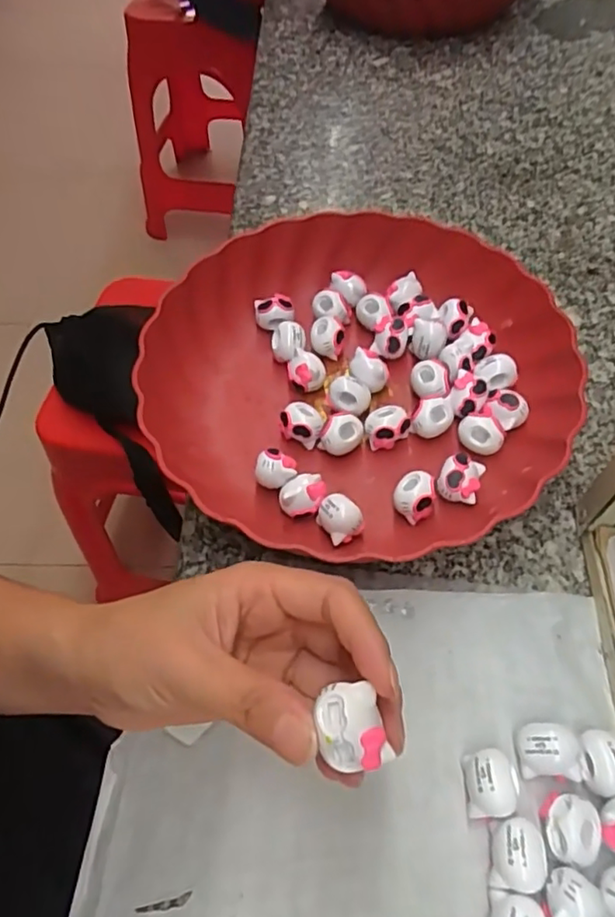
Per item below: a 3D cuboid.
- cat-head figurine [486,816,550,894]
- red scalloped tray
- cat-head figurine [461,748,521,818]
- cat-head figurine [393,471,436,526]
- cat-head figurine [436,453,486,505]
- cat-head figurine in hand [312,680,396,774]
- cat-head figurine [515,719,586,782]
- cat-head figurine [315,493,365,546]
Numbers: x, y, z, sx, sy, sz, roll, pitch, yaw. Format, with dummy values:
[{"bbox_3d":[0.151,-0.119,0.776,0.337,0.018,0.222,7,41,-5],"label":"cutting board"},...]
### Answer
[{"bbox_3d":[0.085,0.158,0.240,0.022,0.020,0.024,7,58,5],"label":"cat-head figurine"},{"bbox_3d":[0.028,-0.049,0.360,0.241,0.048,0.241,20,60,13],"label":"red scalloped tray"},{"bbox_3d":[0.078,0.137,0.255,0.023,0.018,0.024,-7,58,-4],"label":"cat-head figurine"},{"bbox_3d":[0.058,0.021,0.327,0.021,0.022,0.023,18,60,11],"label":"cat-head figurine"},{"bbox_3d":[0.084,0.011,0.330,0.023,0.019,0.024,18,60,11],"label":"cat-head figurine"},{"bbox_3d":[0.013,0.083,0.184,0.020,0.010,0.023,-14,59,-8],"label":"cat-head figurine in hand"},{"bbox_3d":[0.103,0.126,0.260,0.026,0.019,0.021,3,58,2],"label":"cat-head figurine"},{"bbox_3d":[0.017,0.034,0.321,0.021,0.022,0.024,-28,62,-15],"label":"cat-head figurine"}]

